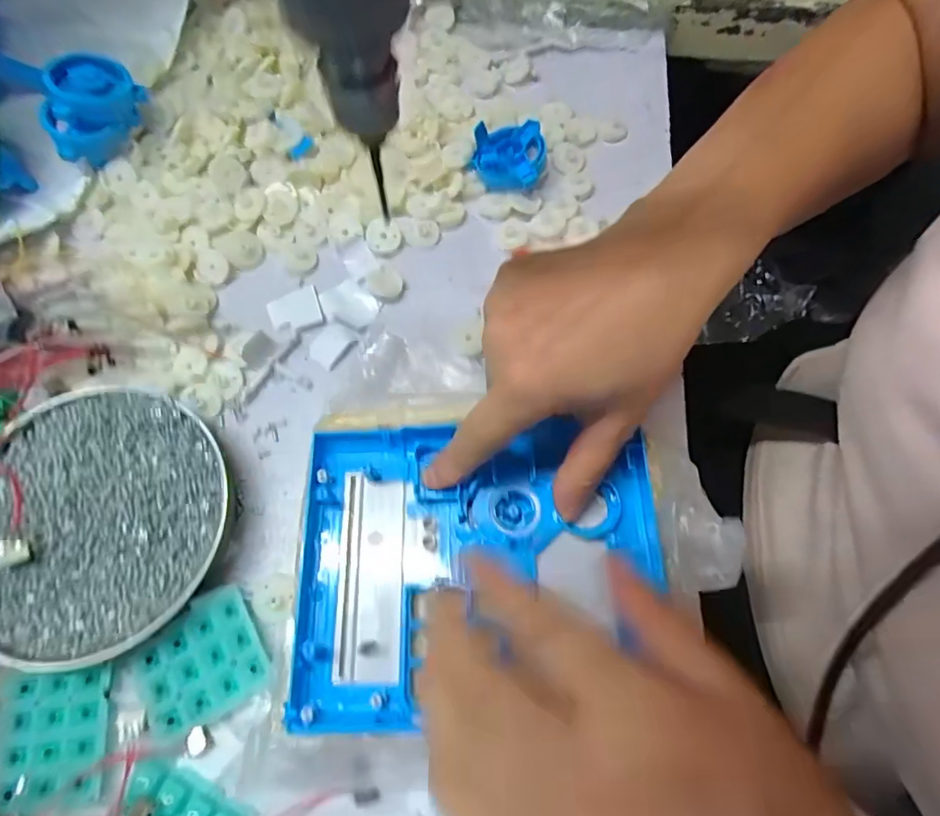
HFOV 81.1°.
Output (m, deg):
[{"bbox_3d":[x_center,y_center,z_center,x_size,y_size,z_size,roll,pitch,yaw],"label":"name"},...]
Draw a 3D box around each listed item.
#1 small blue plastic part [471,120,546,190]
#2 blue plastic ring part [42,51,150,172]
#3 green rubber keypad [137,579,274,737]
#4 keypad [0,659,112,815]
[{"bbox_3d":[0.026,-0.171,0.371,0.046,0.024,0.048,5,68,-1],"label":"small blue plastic part"},{"bbox_3d":[-0.241,-0.192,0.355,0.061,0.044,0.044,-18,70,-10],"label":"blue plastic ring part"},{"bbox_3d":[-0.130,0.121,0.263,0.058,0.007,0.050,-30,72,-13],"label":"green rubber keypad"},{"bbox_3d":[-0.194,0.151,0.252,0.054,0.004,0.056,-5,68,-4],"label":"keypad"}]

